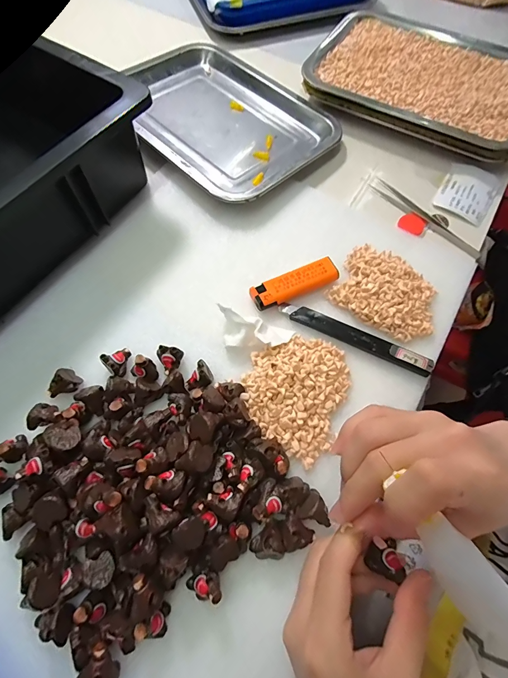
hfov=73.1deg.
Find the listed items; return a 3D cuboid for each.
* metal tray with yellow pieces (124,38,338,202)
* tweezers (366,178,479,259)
[{"bbox_3d":[-0.046,-0.265,0.402,0.267,0.021,0.185,43,73,15],"label":"metal tray with yellow pieces"},{"bbox_3d":[0.181,-0.130,0.361,0.020,0.006,0.134,-42,74,-16],"label":"tweezers"}]

